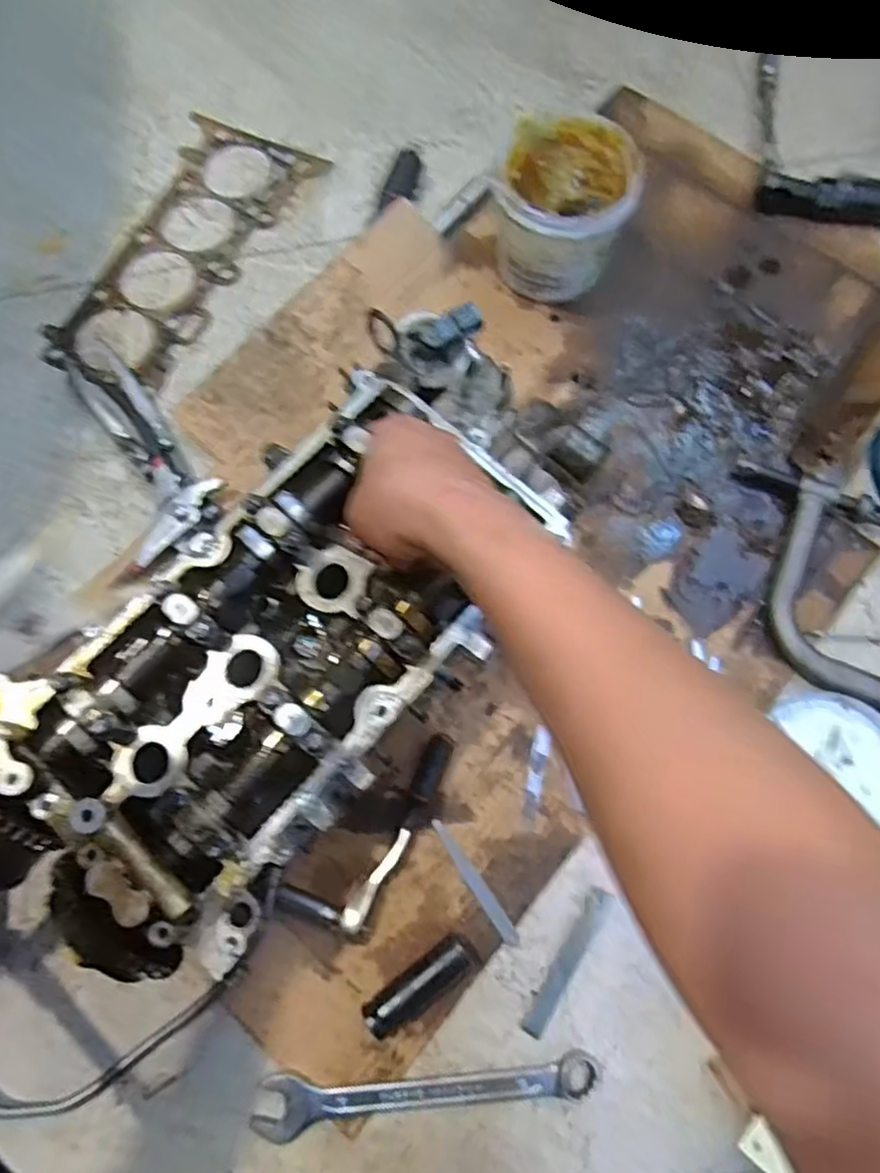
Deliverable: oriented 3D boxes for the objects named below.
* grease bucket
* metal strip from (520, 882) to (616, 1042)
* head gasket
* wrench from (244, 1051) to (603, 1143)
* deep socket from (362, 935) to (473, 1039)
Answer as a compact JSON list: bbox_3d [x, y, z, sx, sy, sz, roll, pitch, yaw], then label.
[{"bbox_3d":[0.108,-0.332,0.631,0.120,0.100,0.125,-1,71,2],"label":"grease bucket"},{"bbox_3d":[0.089,0.259,0.486,0.016,0.004,0.104,31,75,12],"label":"metal strip"},{"bbox_3d":[-0.251,-0.338,0.696,0.144,0.011,0.318,25,73,11],"label":"head gasket"},{"bbox_3d":[-0.008,0.330,0.457,0.224,0.018,0.033,-6,71,0],"label":"wrench"},{"bbox_3d":[-0.015,0.268,0.472,0.077,0.024,0.023,-35,74,-10],"label":"deep socket"}]

